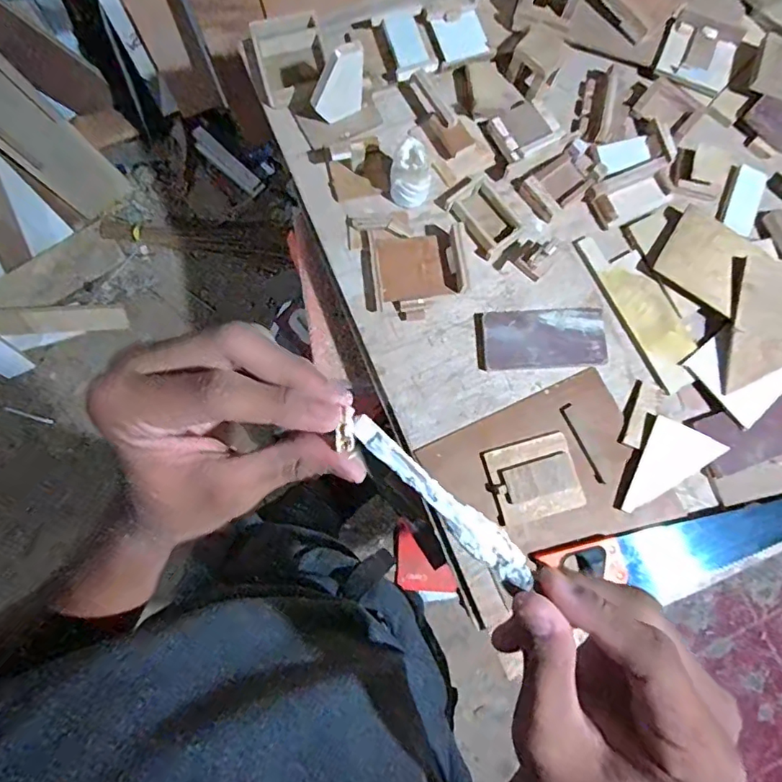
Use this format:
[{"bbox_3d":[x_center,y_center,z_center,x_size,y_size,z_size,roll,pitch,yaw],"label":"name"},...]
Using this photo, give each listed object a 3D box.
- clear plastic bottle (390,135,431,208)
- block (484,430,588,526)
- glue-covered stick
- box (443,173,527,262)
[{"bbox_3d":[0.031,-0.338,0.812,0.058,0.090,0.056,0,80,-2],"label":"clear plastic bottle"},{"bbox_3d":[0.217,0.132,0.781,0.125,0.016,0.112,-15,81,-4],"label":"block"},{"bbox_3d":[0.020,0.045,0.212,0.093,0.005,0.015,41,78,6],"label":"glue-covered stick"},{"bbox_3d":[0.150,-0.283,0.841,0.078,0.024,0.116,-37,83,-7],"label":"box"}]

